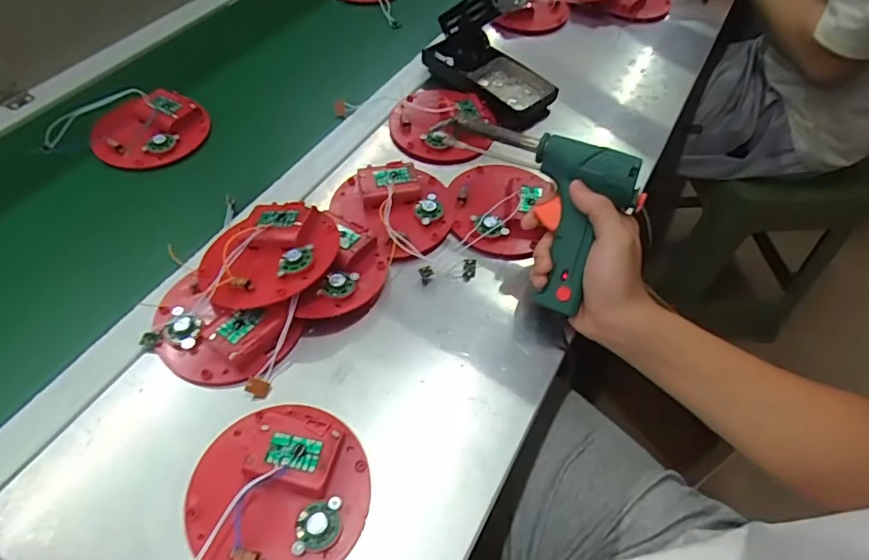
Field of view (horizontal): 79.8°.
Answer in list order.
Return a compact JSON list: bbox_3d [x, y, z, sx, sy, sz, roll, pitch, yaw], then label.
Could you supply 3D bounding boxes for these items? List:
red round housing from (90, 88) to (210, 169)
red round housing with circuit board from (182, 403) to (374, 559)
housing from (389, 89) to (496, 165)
[{"bbox_3d":[-0.316,-0.169,0.578,0.090,0.034,0.115,36,59,21],"label":"red round housing"},{"bbox_3d":[-0.107,0.144,0.356,0.116,0.030,0.118,1,53,-2],"label":"red round housing with circuit board"},{"bbox_3d":[0.007,-0.180,0.591,0.115,0.021,0.110,1,53,-2],"label":"housing"}]

